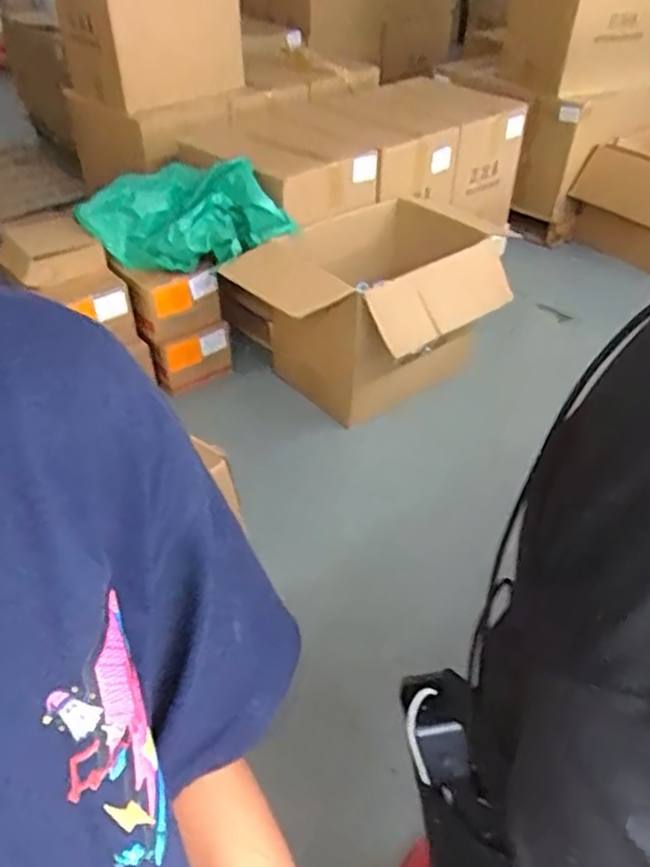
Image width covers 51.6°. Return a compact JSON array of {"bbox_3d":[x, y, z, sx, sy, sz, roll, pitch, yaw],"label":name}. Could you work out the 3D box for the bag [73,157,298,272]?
[{"bbox_3d":[-0.361,-0.563,1.724,0.554,0.203,0.225,0,40,-1],"label":"bag"}]

